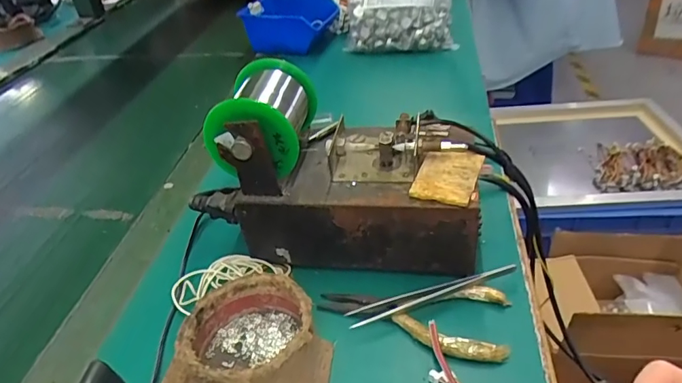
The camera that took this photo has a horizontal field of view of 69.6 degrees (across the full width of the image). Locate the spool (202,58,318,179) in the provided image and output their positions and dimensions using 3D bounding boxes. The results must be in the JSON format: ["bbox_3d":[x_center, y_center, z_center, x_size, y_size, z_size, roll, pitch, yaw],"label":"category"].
[{"bbox_3d":[-0.059,-0.049,0.379,0.070,0.071,0.095,0,38,9],"label":"spool"}]

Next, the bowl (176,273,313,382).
[{"bbox_3d":[-0.059,0.097,0.320,0.081,0.040,0.079,-5,37,3],"label":"bowl"}]

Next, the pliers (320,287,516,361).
[{"bbox_3d":[0.049,0.084,0.346,0.131,0.011,0.057,6,39,16],"label":"pliers"}]

